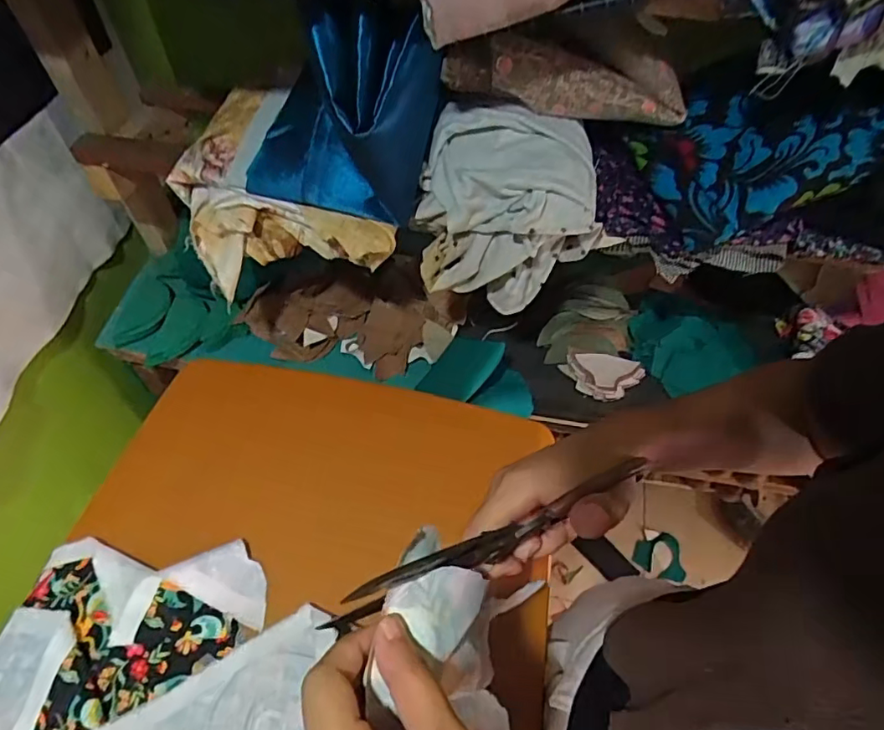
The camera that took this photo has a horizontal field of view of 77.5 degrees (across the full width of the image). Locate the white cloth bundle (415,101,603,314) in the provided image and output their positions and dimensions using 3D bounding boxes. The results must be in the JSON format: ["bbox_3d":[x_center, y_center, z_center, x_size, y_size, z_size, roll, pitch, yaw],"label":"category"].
[{"bbox_3d":[0.073,-0.172,0.609,0.189,0.164,0.130,10,54,6],"label":"white cloth bundle"}]

